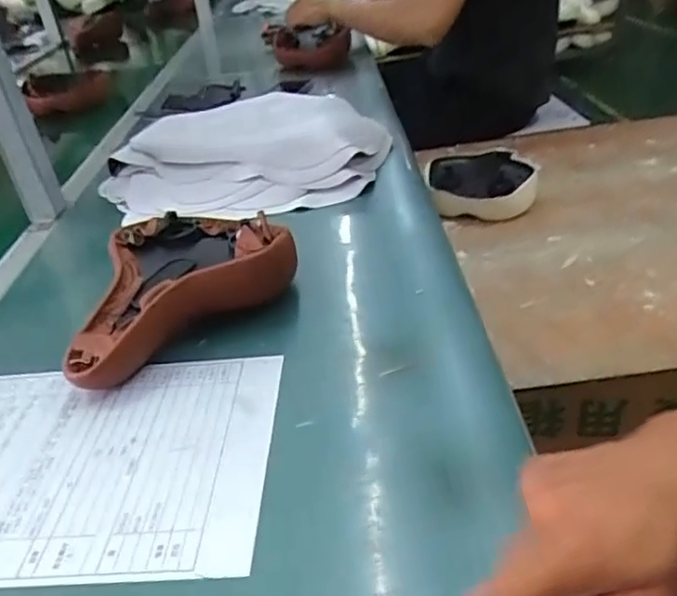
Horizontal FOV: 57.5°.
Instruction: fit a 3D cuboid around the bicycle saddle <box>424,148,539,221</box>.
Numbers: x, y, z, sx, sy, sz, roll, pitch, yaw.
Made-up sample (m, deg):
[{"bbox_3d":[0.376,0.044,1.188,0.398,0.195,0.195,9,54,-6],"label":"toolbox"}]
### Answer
[{"bbox_3d":[0.251,-0.210,1.099,0.179,0.047,0.235,-2,32,6],"label":"bicycle saddle"}]

